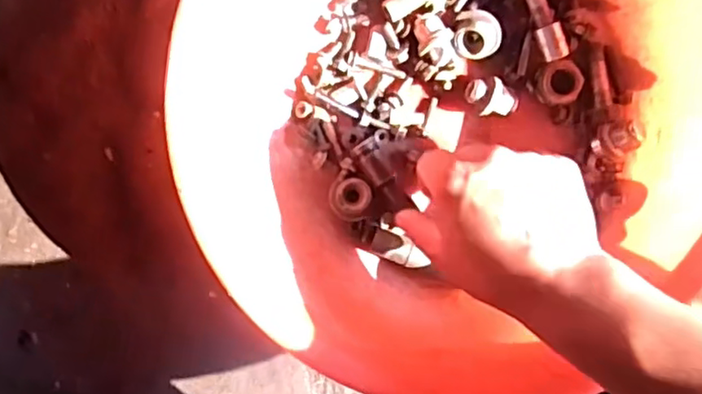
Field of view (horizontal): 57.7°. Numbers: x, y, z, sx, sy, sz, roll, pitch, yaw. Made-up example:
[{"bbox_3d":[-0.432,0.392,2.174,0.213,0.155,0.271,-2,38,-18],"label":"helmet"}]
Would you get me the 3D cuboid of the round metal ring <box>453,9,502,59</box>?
[{"bbox_3d":[0.093,-0.119,0.469,0.033,0.017,0.035,0,97,2],"label":"round metal ring"}]

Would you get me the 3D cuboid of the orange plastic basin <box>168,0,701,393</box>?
[{"bbox_3d":[0.074,-0.062,0.428,0.346,0.124,0.339,0,97,2],"label":"orange plastic basin"}]

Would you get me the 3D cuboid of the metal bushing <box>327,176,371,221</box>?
[{"bbox_3d":[-0.001,0.002,0.482,0.032,0.013,0.032,2,76,-10],"label":"metal bushing"}]

